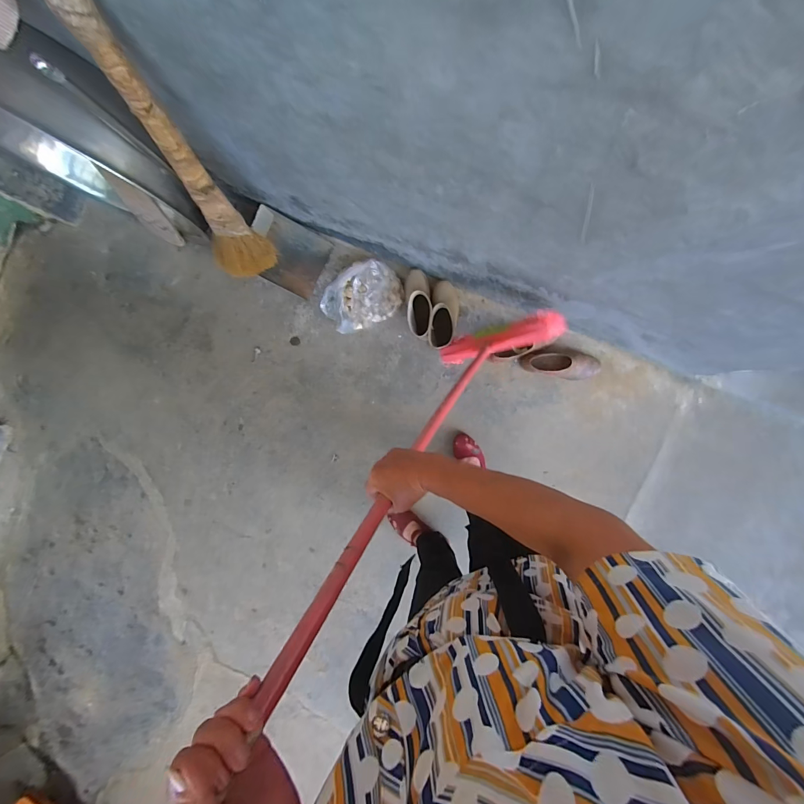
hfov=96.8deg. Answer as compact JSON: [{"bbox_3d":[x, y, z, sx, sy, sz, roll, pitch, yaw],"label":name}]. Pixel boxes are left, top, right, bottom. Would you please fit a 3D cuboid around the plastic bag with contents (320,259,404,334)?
[{"bbox_3d":[-0.133,-0.334,1.126,0.261,0.129,0.172,-21,86,8],"label":"plastic bag with contents"}]

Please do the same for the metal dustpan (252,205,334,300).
[{"bbox_3d":[-0.390,-0.500,1.203,0.262,0.046,0.210,28,93,7],"label":"metal dustpan"}]

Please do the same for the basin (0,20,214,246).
[{"bbox_3d":[-0.848,-0.664,0.947,0.681,0.620,0.164,17,95,7],"label":"basin"}]

